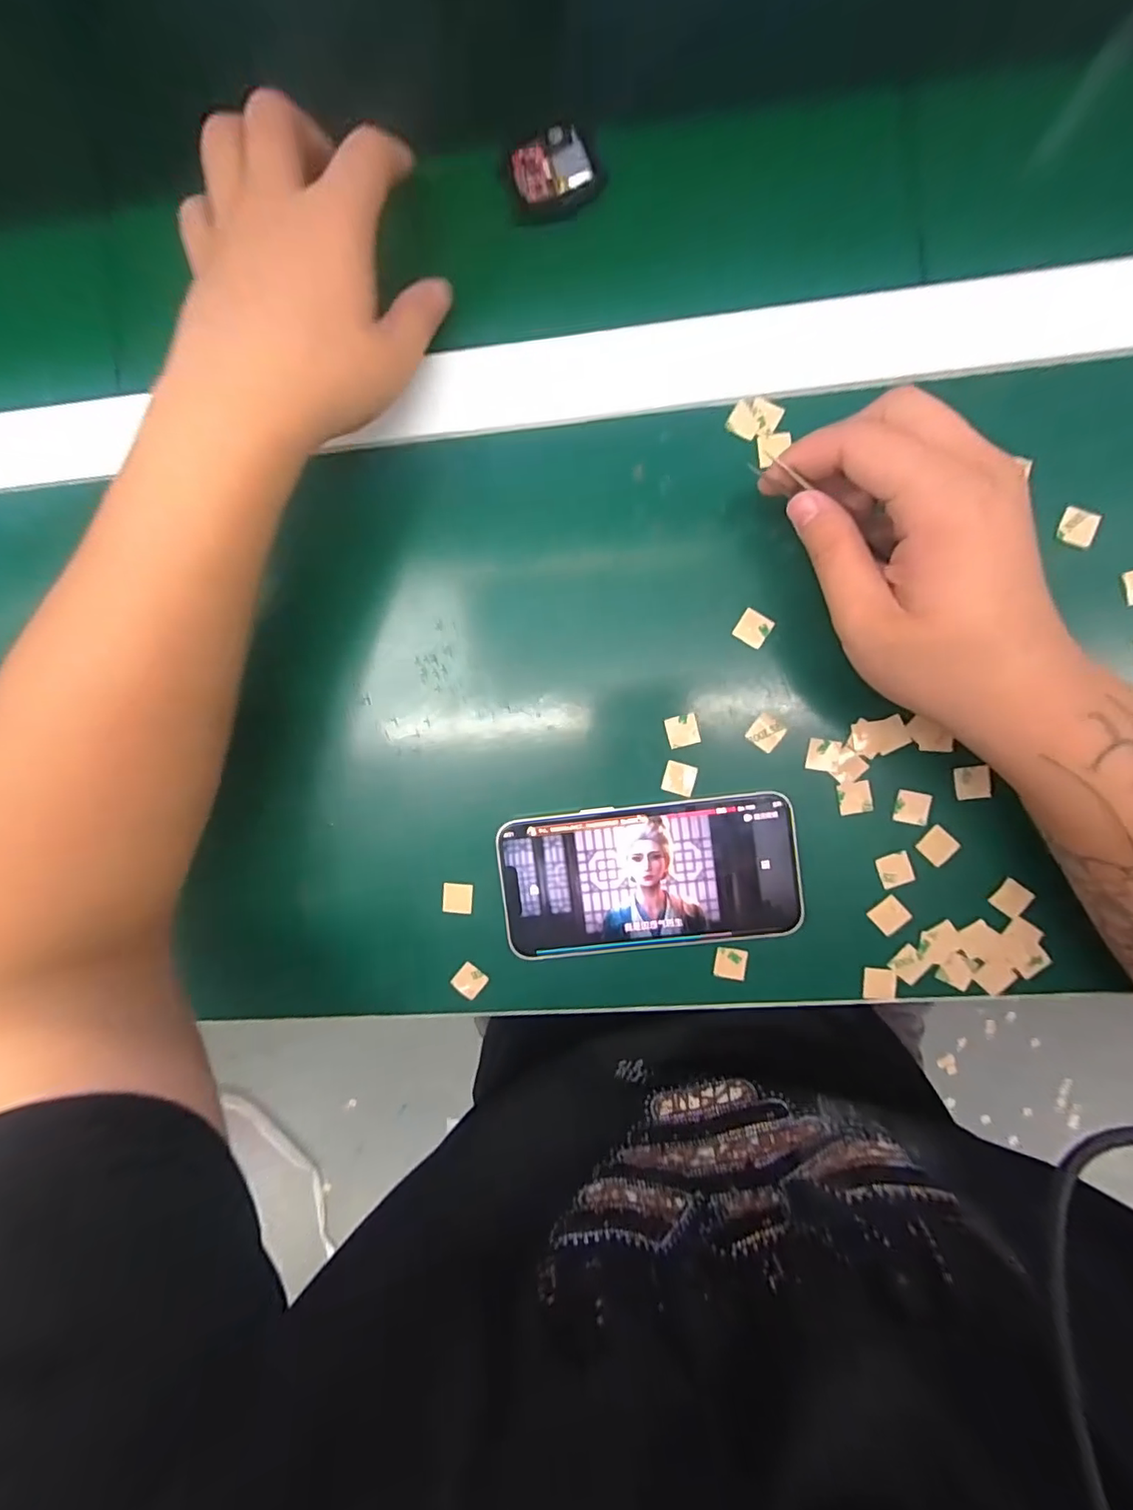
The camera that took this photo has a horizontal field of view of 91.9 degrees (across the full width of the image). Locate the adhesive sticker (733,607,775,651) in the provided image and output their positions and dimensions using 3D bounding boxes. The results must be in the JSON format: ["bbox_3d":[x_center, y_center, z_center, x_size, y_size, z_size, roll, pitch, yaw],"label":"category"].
[{"bbox_3d":[0.091,-0.062,0.267,0.015,0.004,0.015,32,94,4],"label":"adhesive sticker"}]

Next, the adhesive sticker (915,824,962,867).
[{"bbox_3d":[0.181,0.044,0.267,0.016,0.004,0.015,43,99,4],"label":"adhesive sticker"}]

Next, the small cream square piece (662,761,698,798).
[{"bbox_3d":[0.057,0.012,0.273,0.015,0.004,0.015,17,93,5],"label":"small cream square piece"}]

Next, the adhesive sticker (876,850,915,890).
[{"bbox_3d":[0.161,0.057,0.267,0.016,0.004,0.016,-22,90,6],"label":"adhesive sticker"}]

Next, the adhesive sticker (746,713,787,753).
[{"bbox_3d":[0.098,-0.011,0.270,0.015,0.004,0.016,36,91,1],"label":"adhesive sticker"}]

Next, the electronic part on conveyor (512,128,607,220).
[{"bbox_3d":[-0.006,-0.284,0.268,0.040,0.012,0.029,-23,90,6],"label":"electronic part on conveyor"}]

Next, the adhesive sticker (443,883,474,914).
[{"bbox_3d":[-0.057,0.075,0.287,0.016,0.004,0.015,1,85,3],"label":"adhesive sticker"}]

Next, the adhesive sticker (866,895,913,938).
[{"bbox_3d":[0.159,0.079,0.270,0.016,0.004,0.016,44,98,6],"label":"adhesive sticker"}]

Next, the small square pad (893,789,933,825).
[{"bbox_3d":[0.168,0.026,0.265,0.015,0.004,0.016,11,93,5],"label":"small square pad"}]

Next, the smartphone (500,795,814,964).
[{"bbox_3d":[0.041,0.061,0.273,0.144,0.008,0.071,-7,91,4],"label":"smartphone"}]

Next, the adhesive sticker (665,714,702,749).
[{"bbox_3d":[0.058,-0.012,0.273,0.015,0.004,0.015,-14,90,6],"label":"adhesive sticker"}]

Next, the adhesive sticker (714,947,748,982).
[{"bbox_3d":[0.084,0.106,0.278,0.015,0.004,0.015,7,92,5],"label":"adhesive sticker"}]

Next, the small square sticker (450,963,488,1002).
[{"bbox_3d":[-0.051,0.120,0.290,0.015,0.004,0.016,38,89,2],"label":"small square sticker"}]

